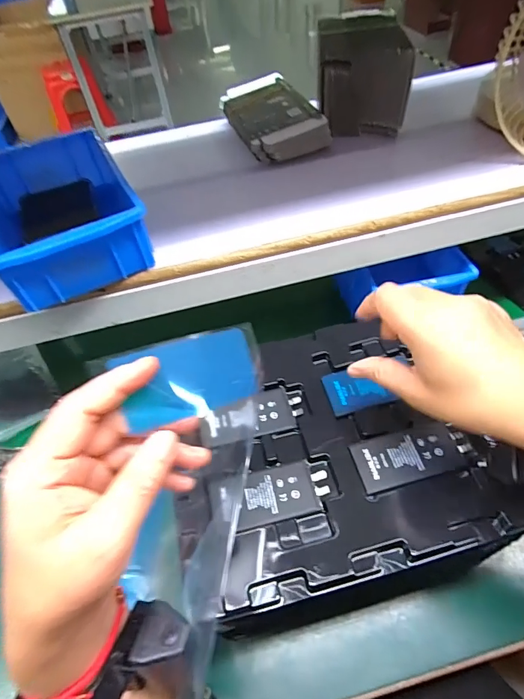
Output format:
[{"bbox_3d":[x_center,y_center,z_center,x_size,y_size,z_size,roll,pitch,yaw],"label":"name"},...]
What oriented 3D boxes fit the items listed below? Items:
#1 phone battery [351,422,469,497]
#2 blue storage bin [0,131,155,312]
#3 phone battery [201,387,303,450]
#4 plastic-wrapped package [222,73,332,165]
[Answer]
[{"bbox_3d":[0.120,0.089,0.337,0.084,0.007,0.041,-12,51,-4],"label":"phone battery"},{"bbox_3d":[-0.200,-0.129,0.397,0.130,0.067,0.194,-27,53,-15],"label":"blue storage bin"},{"bbox_3d":[-0.010,0.061,0.368,0.091,0.004,0.041,-11,54,-11],"label":"phone battery"},{"bbox_3d":[0.009,-0.293,0.511,0.092,0.035,0.178,-18,51,-8],"label":"plastic-wrapped package"}]

